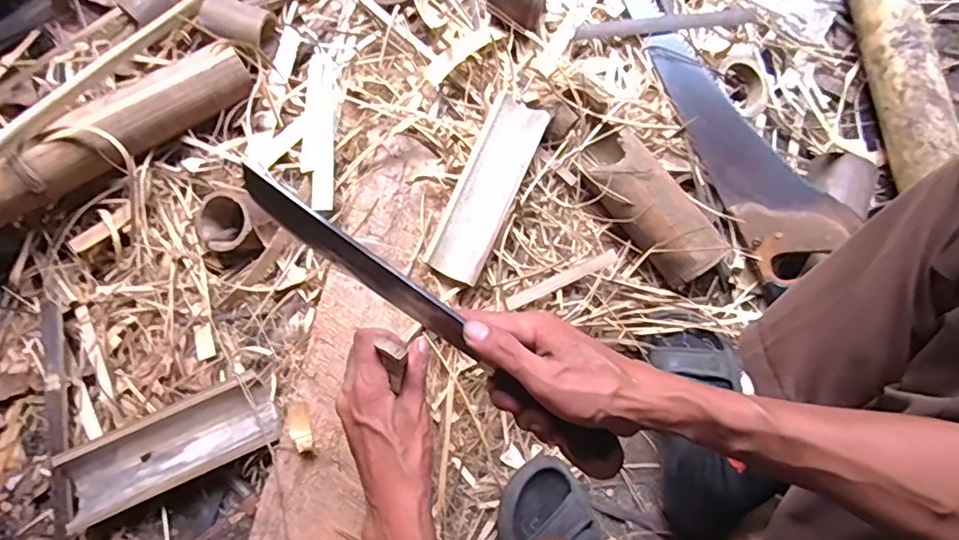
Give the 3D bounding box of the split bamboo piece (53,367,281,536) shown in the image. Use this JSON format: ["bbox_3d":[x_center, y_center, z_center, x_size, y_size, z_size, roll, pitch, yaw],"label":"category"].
[{"bbox_3d":[-0.333,0.193,0.599,0.231,0.048,0.085,-23,76,-8],"label":"split bamboo piece"}]

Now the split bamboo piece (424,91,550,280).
[{"bbox_3d":[0.008,-0.096,0.646,0.069,0.031,0.227,24,75,5],"label":"split bamboo piece"}]

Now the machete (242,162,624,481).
[{"bbox_3d":[-0.029,0.038,0.373,0.318,0.028,0.026,39,77,-4],"label":"machete"}]

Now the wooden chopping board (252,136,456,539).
[{"bbox_3d":[-0.129,0.103,0.622,0.141,0.061,0.527,9,74,1],"label":"wooden chopping board"}]

